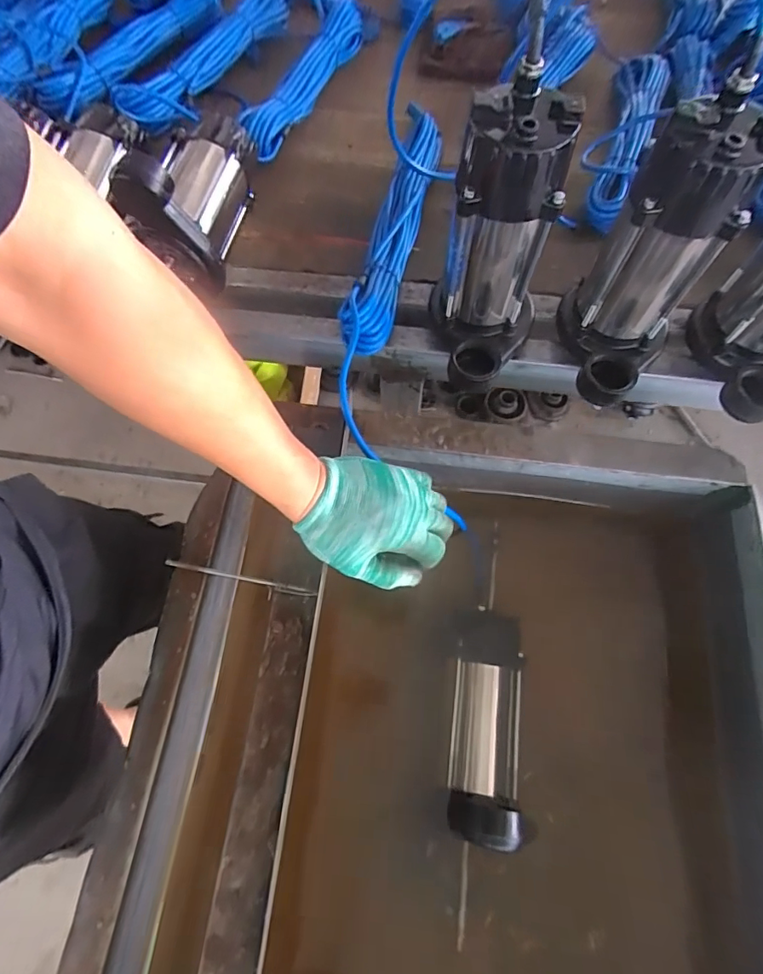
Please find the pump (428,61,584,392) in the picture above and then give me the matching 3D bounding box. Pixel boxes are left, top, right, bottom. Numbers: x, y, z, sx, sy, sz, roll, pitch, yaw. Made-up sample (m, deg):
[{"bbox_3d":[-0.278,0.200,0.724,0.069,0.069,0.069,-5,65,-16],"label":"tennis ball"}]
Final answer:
[{"bbox_3d":[0.106,-0.221,0.472,0.112,0.240,0.153,15,68,6],"label":"pump"}]

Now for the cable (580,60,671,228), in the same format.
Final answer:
[{"bbox_3d":[0.337,-0.497,0.670,0.080,0.045,0.353,21,69,9],"label":"cable"}]

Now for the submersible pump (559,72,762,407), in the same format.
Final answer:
[{"bbox_3d":[0.249,-0.199,0.460,0.110,0.239,0.133,29,71,12],"label":"submersible pump"}]

